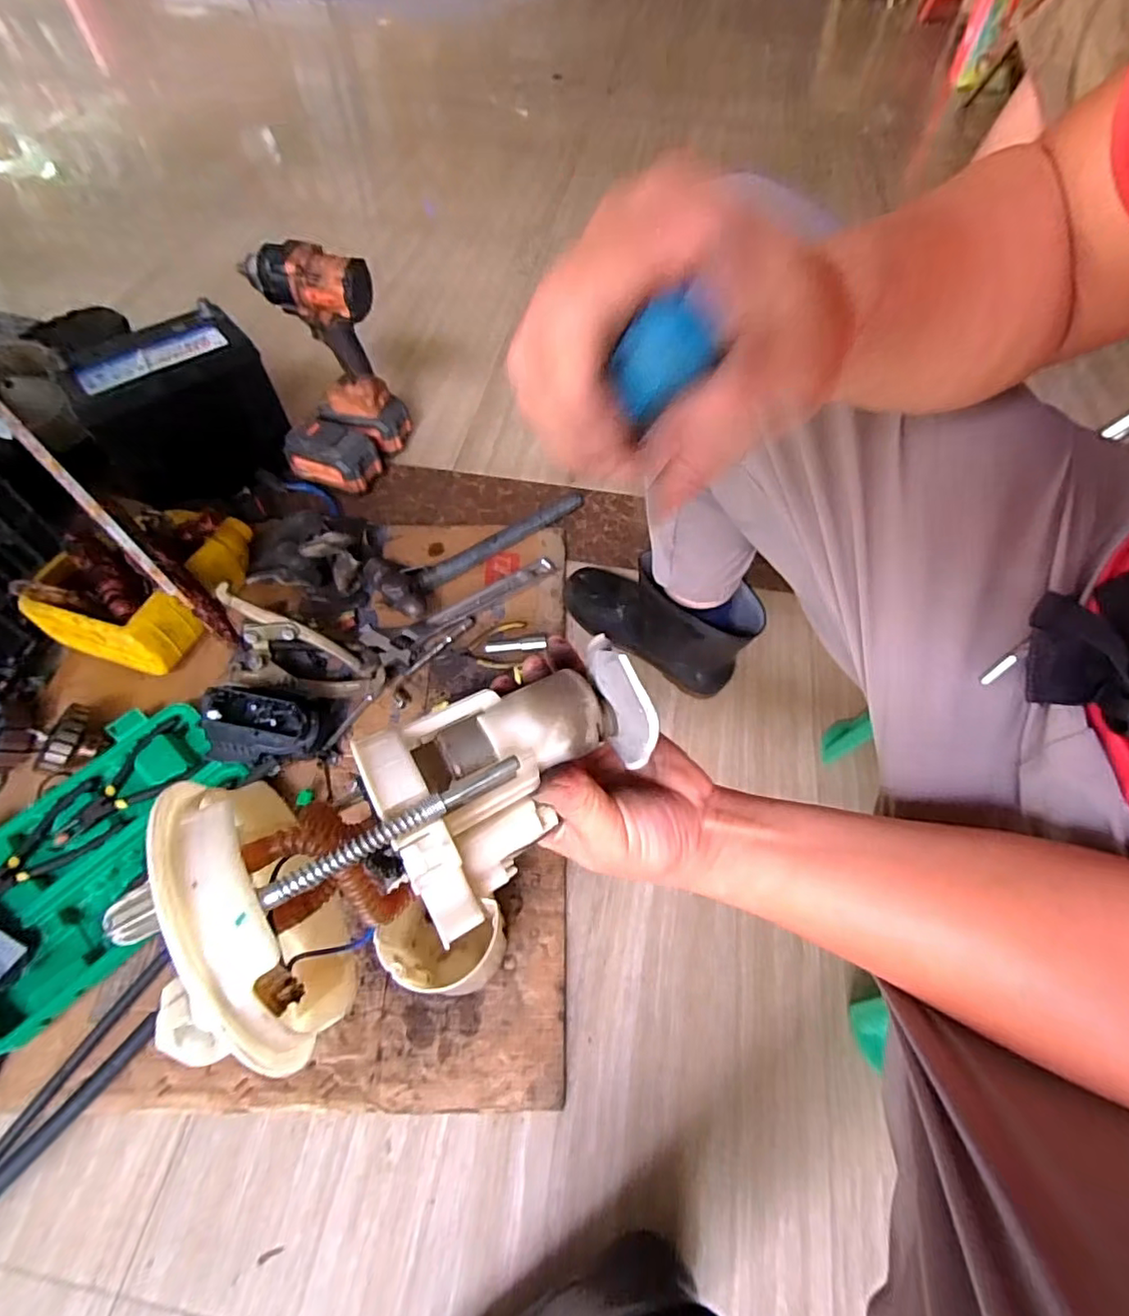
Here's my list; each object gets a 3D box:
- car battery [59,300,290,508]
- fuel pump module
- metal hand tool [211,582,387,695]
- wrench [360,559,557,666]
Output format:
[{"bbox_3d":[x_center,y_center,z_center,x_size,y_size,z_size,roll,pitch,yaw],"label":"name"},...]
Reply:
[{"bbox_3d":[-0.544,-0.355,0.861,0.240,0.195,0.140,-25,62,-15],"label":"car battery"},{"bbox_3d":[-0.062,0.068,0.258,0.210,0.083,0.117,-30,62,-20],"label":"fuel pump module"},{"bbox_3d":[-0.324,-0.002,0.706,0.199,0.100,0.079,15,60,8],"label":"metal hand tool"},{"bbox_3d":[-0.135,-0.074,0.803,0.273,0.014,0.073,-28,63,-17],"label":"wrench"}]

